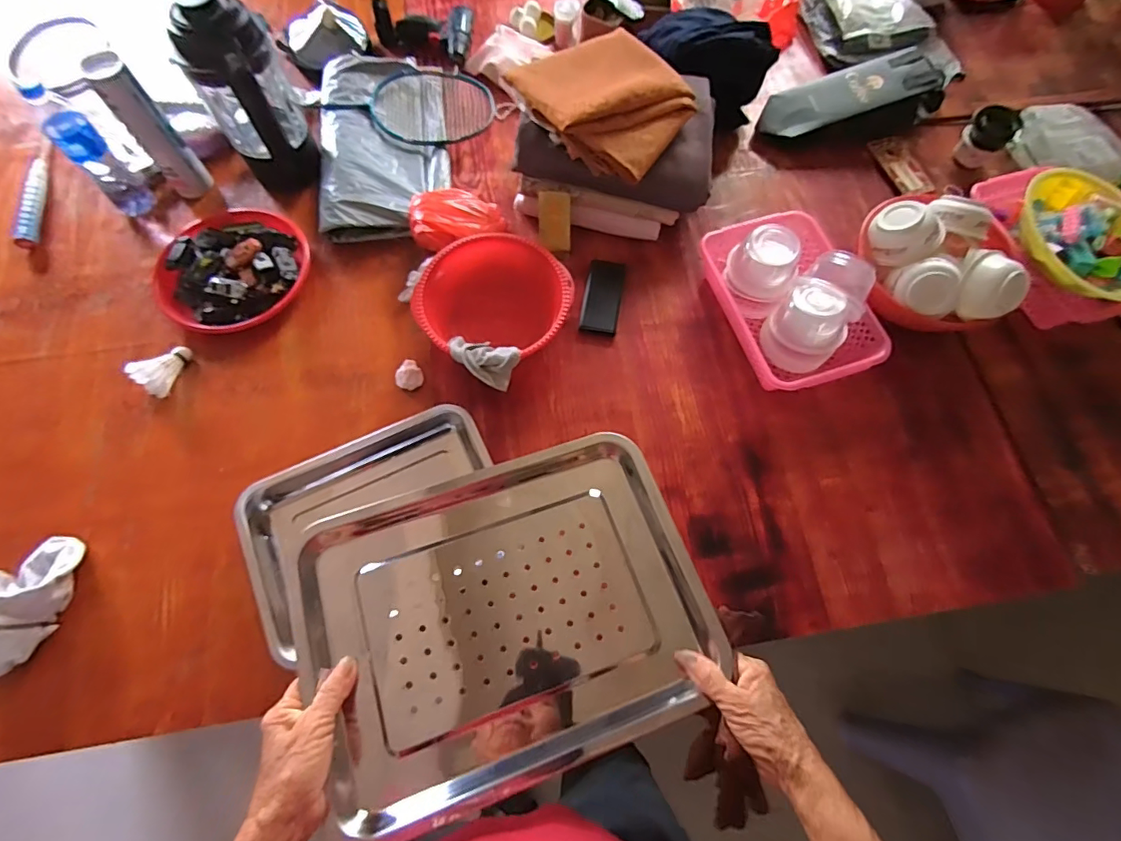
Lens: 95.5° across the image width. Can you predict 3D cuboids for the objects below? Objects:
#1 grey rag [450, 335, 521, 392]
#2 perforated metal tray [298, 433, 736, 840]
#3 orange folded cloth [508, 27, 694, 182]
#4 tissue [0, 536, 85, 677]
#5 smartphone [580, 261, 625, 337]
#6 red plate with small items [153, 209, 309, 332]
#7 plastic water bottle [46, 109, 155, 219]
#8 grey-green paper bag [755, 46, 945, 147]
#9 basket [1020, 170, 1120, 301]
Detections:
[{"bbox_3d":[-0.118,-0.094,0.763,0.106,0.023,0.061,24,69,7],"label":"grey rag"},{"bbox_3d":[-0.046,0.169,0.463,0.336,0.051,0.271,-18,70,-7],"label":"perforated metal tray"},{"bbox_3d":[0.078,-0.528,0.833,0.248,0.069,0.263,-41,75,-16],"label":"orange folded cloth"},{"bbox_3d":[-0.712,0.236,0.666,0.093,0.070,0.174,19,70,7],"label":"tissue"},{"bbox_3d":[0.074,-0.218,0.888,0.064,0.006,0.148,9,69,3],"label":"smartphone"},{"bbox_3d":[-0.572,-0.270,0.874,0.251,0.046,0.239,0,69,0],"label":"red plate with small items"},{"bbox_3d":[-0.793,-0.441,0.887,0.065,0.169,0.068,38,73,13],"label":"plastic water bottle"},{"bbox_3d":[0.597,-0.646,1.023,0.383,0.094,0.127,-15,70,-6],"label":"grey-green paper bag"},{"bbox_3d":[0.863,-0.308,0.856,0.200,0.089,0.243,-4,68,-4],"label":"basket"}]

